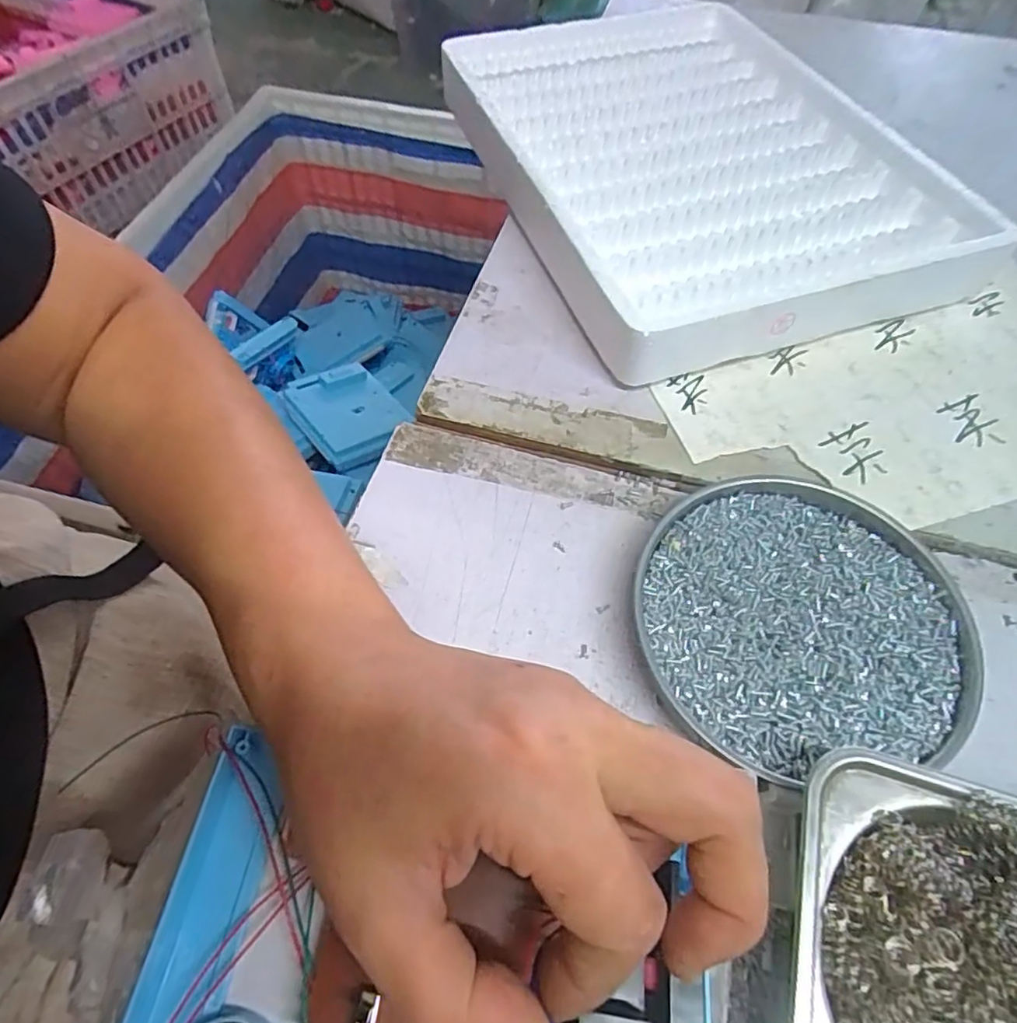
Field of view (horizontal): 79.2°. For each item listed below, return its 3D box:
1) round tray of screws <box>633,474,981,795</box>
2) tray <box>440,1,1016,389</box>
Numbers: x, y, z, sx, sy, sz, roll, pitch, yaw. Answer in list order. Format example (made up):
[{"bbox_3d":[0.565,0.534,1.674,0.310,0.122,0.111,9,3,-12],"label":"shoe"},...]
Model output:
[{"bbox_3d":[0.123,0.045,0.264,0.130,0.020,0.126,0,58,0],"label":"round tray of screws"},{"bbox_3d":[0.118,-0.250,0.426,0.267,0.041,0.378,-16,60,-9],"label":"tray"}]

